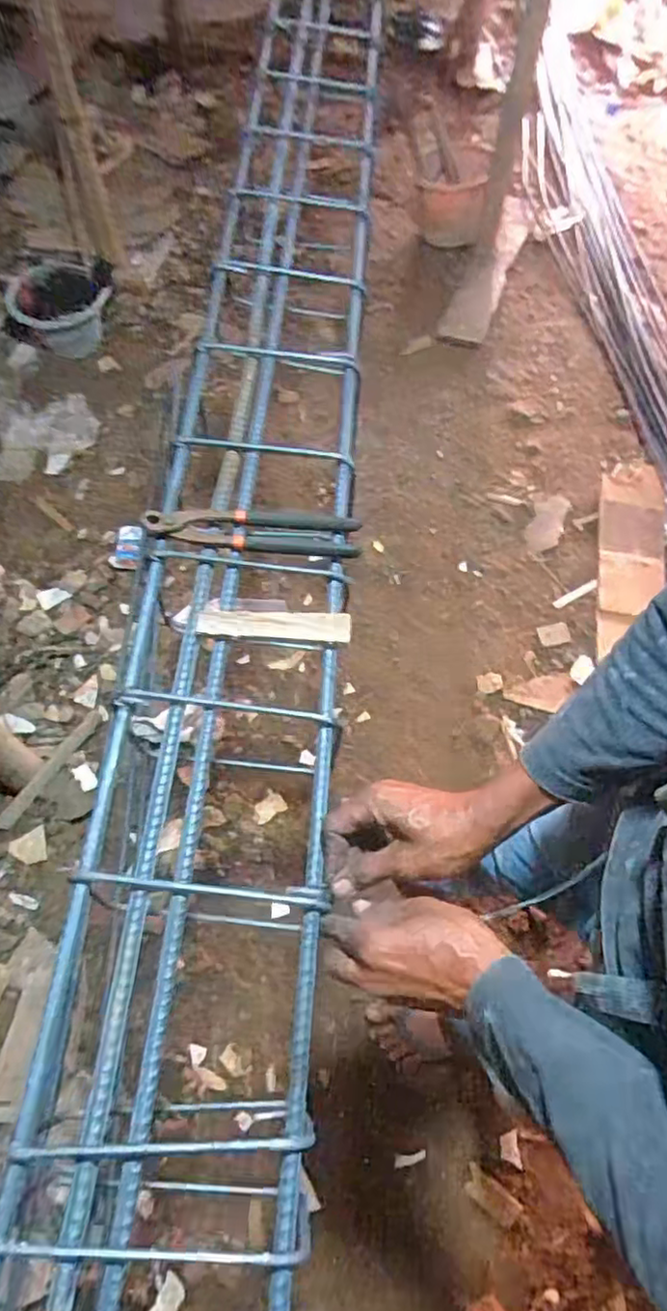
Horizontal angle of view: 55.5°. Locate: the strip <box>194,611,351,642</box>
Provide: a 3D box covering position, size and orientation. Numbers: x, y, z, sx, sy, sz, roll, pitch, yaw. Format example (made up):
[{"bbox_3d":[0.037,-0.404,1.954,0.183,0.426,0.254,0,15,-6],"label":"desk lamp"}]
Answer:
[{"bbox_3d":[-0.056,-0.031,0.608,0.145,0.008,0.031,4,69,-5],"label":"strip"}]

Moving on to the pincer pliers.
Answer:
[{"bbox_3d":[-0.083,-0.129,0.658,0.215,0.034,0.046,1,61,-3],"label":"pincer pliers"}]

